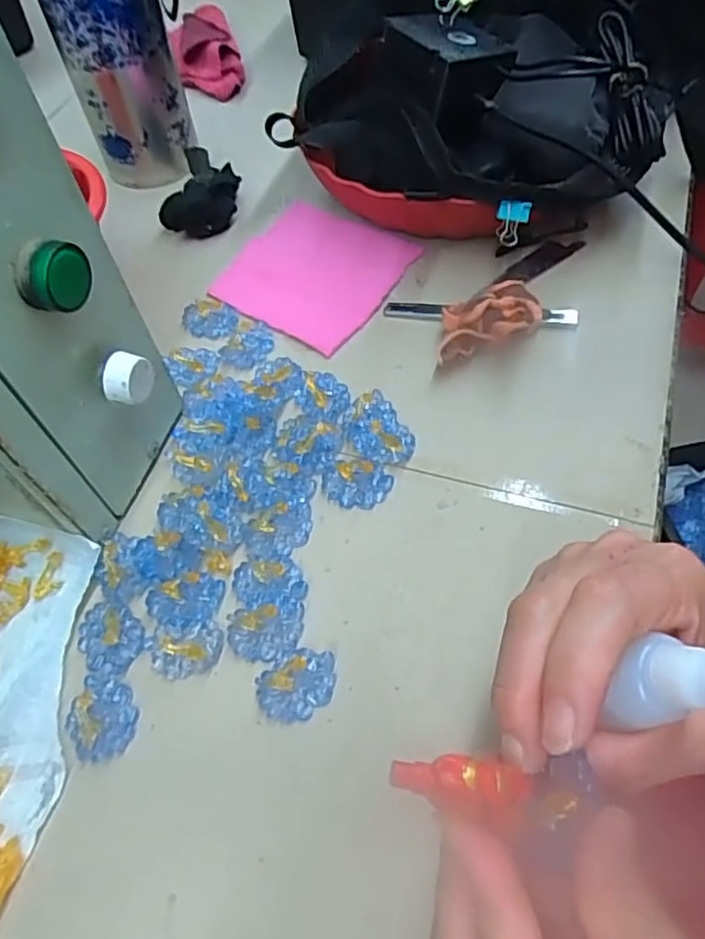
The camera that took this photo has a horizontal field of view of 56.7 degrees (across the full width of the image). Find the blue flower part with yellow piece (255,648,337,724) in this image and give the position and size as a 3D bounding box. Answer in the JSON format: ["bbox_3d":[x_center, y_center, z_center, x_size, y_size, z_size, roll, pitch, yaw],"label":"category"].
[{"bbox_3d":[-0.025,0.101,0.306,0.039,0.004,0.028,-27,59,-14],"label":"blue flower part with yellow piece"}]

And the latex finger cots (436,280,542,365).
[{"bbox_3d":[0.085,-0.093,0.415,0.077,0.028,0.045,-25,59,-13],"label":"latex finger cots"}]

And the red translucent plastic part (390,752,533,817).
[{"bbox_3d":[0.030,0.085,0.178,0.038,0.009,0.012,4,57,1],"label":"red translucent plastic part"}]

